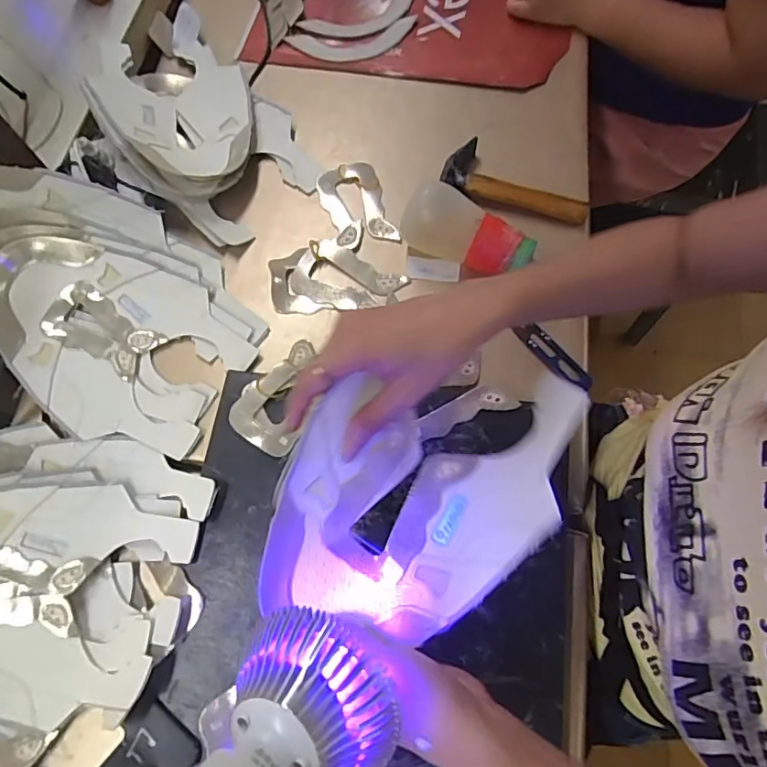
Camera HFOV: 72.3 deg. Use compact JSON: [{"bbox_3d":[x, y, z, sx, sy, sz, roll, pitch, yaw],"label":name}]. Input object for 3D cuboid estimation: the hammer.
[{"bbox_3d":[0.141,-0.217,0.555,0.152,0.025,0.071,14,70,7],"label":"hammer"}]

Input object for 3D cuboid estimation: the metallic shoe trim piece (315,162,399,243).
[{"bbox_3d":[-0.029,-0.193,0.562,0.066,0.011,0.105,-17,70,-5],"label":"metallic shoe trim piece"}]

